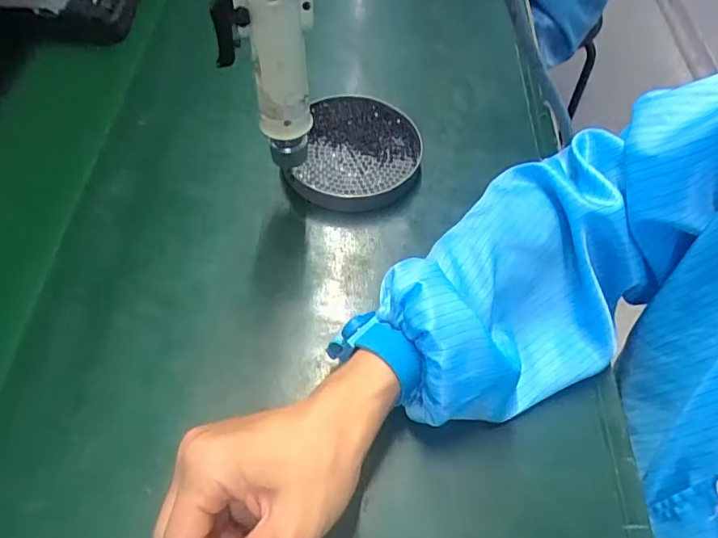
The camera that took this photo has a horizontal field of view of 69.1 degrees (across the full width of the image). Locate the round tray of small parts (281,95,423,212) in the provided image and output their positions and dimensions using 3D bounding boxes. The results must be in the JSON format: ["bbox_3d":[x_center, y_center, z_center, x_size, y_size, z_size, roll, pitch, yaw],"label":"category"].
[{"bbox_3d":[0.001,-0.096,0.429,0.097,0.021,0.112,15,57,7],"label":"round tray of small parts"}]

